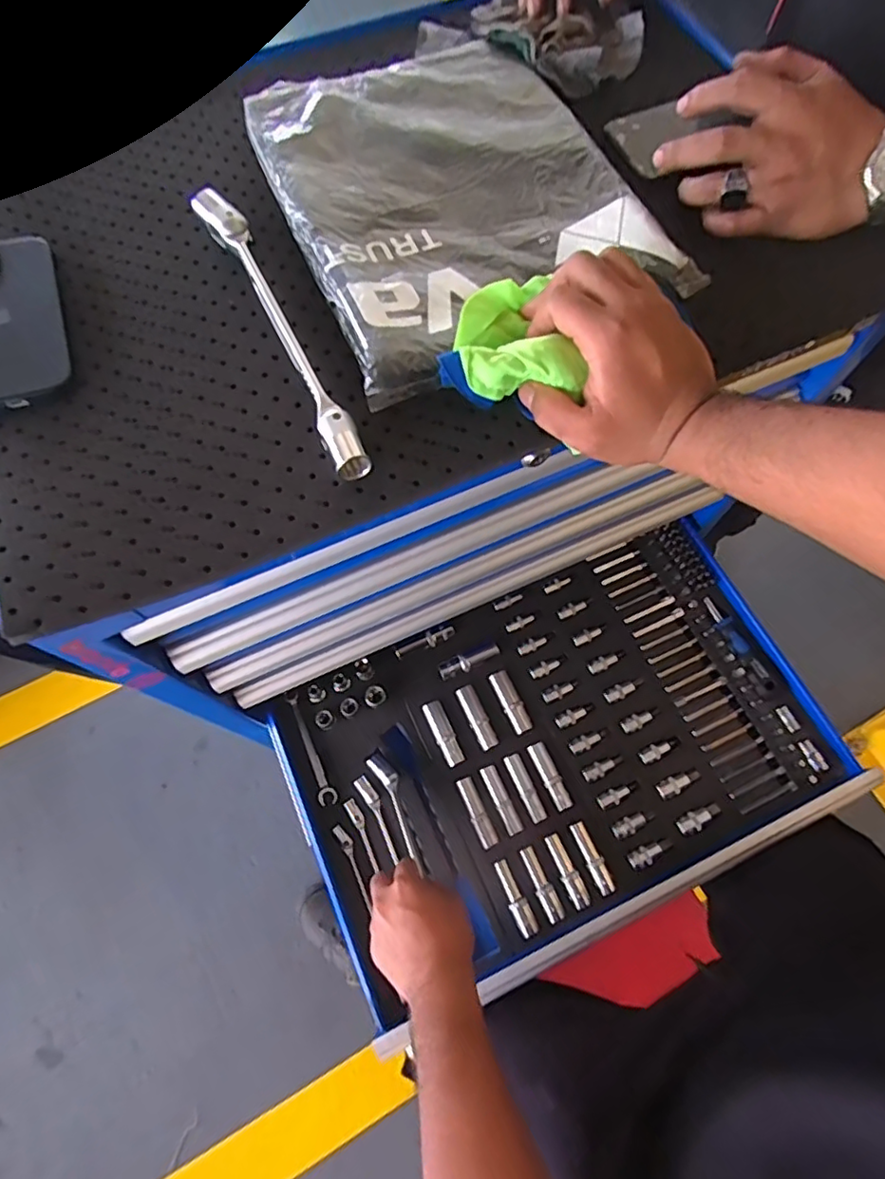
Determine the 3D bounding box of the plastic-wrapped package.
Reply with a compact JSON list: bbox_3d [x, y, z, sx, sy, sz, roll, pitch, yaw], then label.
[{"bbox_3d":[0.001,-0.307,0.444,0.236,0.022,0.324,-22,70,-8],"label":"plastic-wrapped package"}]

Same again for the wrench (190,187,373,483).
[{"bbox_3d":[-0.112,-0.181,0.404,0.027,0.027,0.266,-26,72,-10],"label":"wrench"}]

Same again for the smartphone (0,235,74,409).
[{"bbox_3d":[-0.299,-0.184,0.404,0.073,0.016,0.146,-20,69,-7],"label":"smartphone"}]

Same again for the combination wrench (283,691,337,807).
[{"bbox_3d":[-0.156,0.188,0.699,0.020,0.009,0.136,-23,71,-9],"label":"combination wrench"}]

